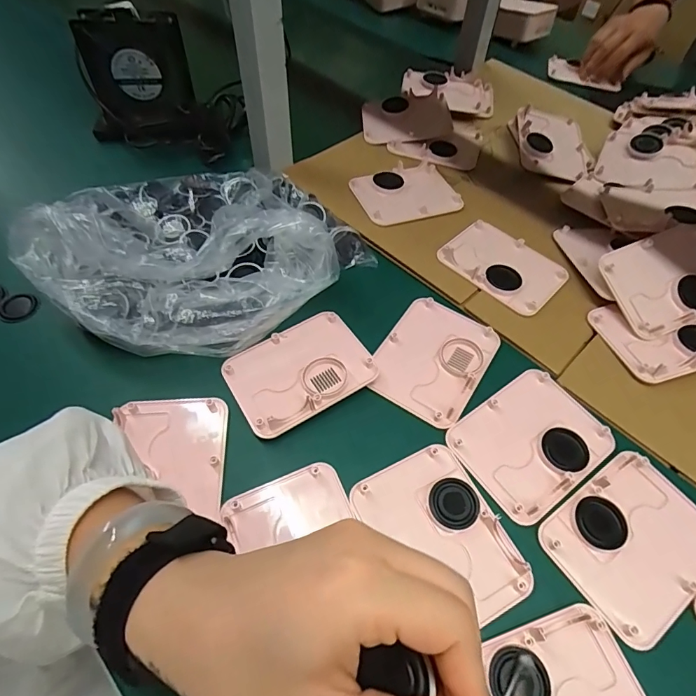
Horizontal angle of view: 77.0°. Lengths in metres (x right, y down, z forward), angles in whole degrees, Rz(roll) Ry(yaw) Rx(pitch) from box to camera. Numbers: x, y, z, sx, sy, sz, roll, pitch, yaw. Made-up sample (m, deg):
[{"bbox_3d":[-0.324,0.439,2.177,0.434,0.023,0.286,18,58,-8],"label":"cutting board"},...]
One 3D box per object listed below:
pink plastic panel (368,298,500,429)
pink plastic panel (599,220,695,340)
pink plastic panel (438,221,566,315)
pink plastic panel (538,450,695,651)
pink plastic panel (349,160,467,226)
[{"bbox_3d":[0.082,0.009,0.422,0.094,0.009,0.122,30,61,16],"label":"pink plastic panel"},{"bbox_3d":[0.328,-0.072,0.449,0.119,0.013,0.093,-21,78,-7],"label":"pink plastic panel"},{"bbox_3d":[0.173,-0.095,0.488,0.124,0.013,0.093,38,64,21],"label":"pink plastic panel"},{"bbox_3d":[0.220,0.146,0.335,0.124,0.009,0.096,-31,63,-19],"label":"pink plastic panel"},{"bbox_3d":[0.073,-0.198,0.551,0.127,0.010,0.092,-17,59,-12],"label":"pink plastic panel"}]

